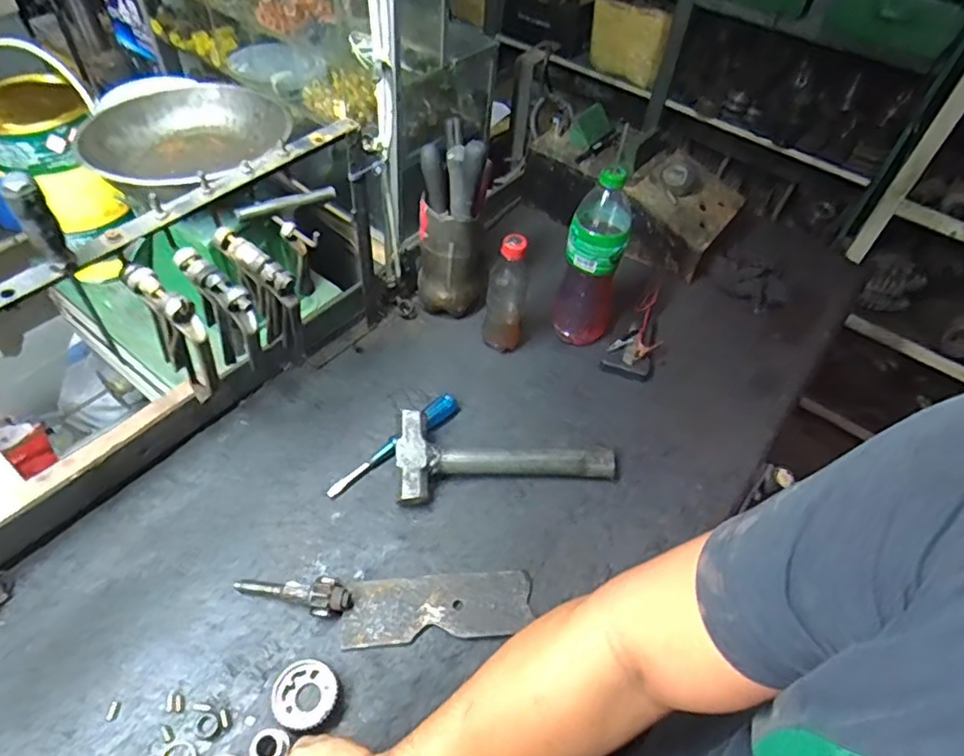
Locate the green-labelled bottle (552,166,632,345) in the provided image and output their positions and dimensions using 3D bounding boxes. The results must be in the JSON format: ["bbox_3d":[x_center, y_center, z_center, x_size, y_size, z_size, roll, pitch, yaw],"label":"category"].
[{"bbox_3d":[0.154,-0.162,0.826,0.080,0.265,0.078,13,52,6],"label":"green-labelled bottle"}]

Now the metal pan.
[{"bbox_3d":[-0.380,-0.301,0.783,0.219,0.067,0.213,21,51,11],"label":"metal pan"}]

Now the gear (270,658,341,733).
[{"bbox_3d":[-0.169,0.305,0.583,0.060,0.030,0.060,2,51,-3],"label":"gear"}]

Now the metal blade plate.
[{"bbox_3d":[-0.045,0.247,0.655,0.200,0.008,0.067,0,52,-8],"label":"metal blade plate"}]

